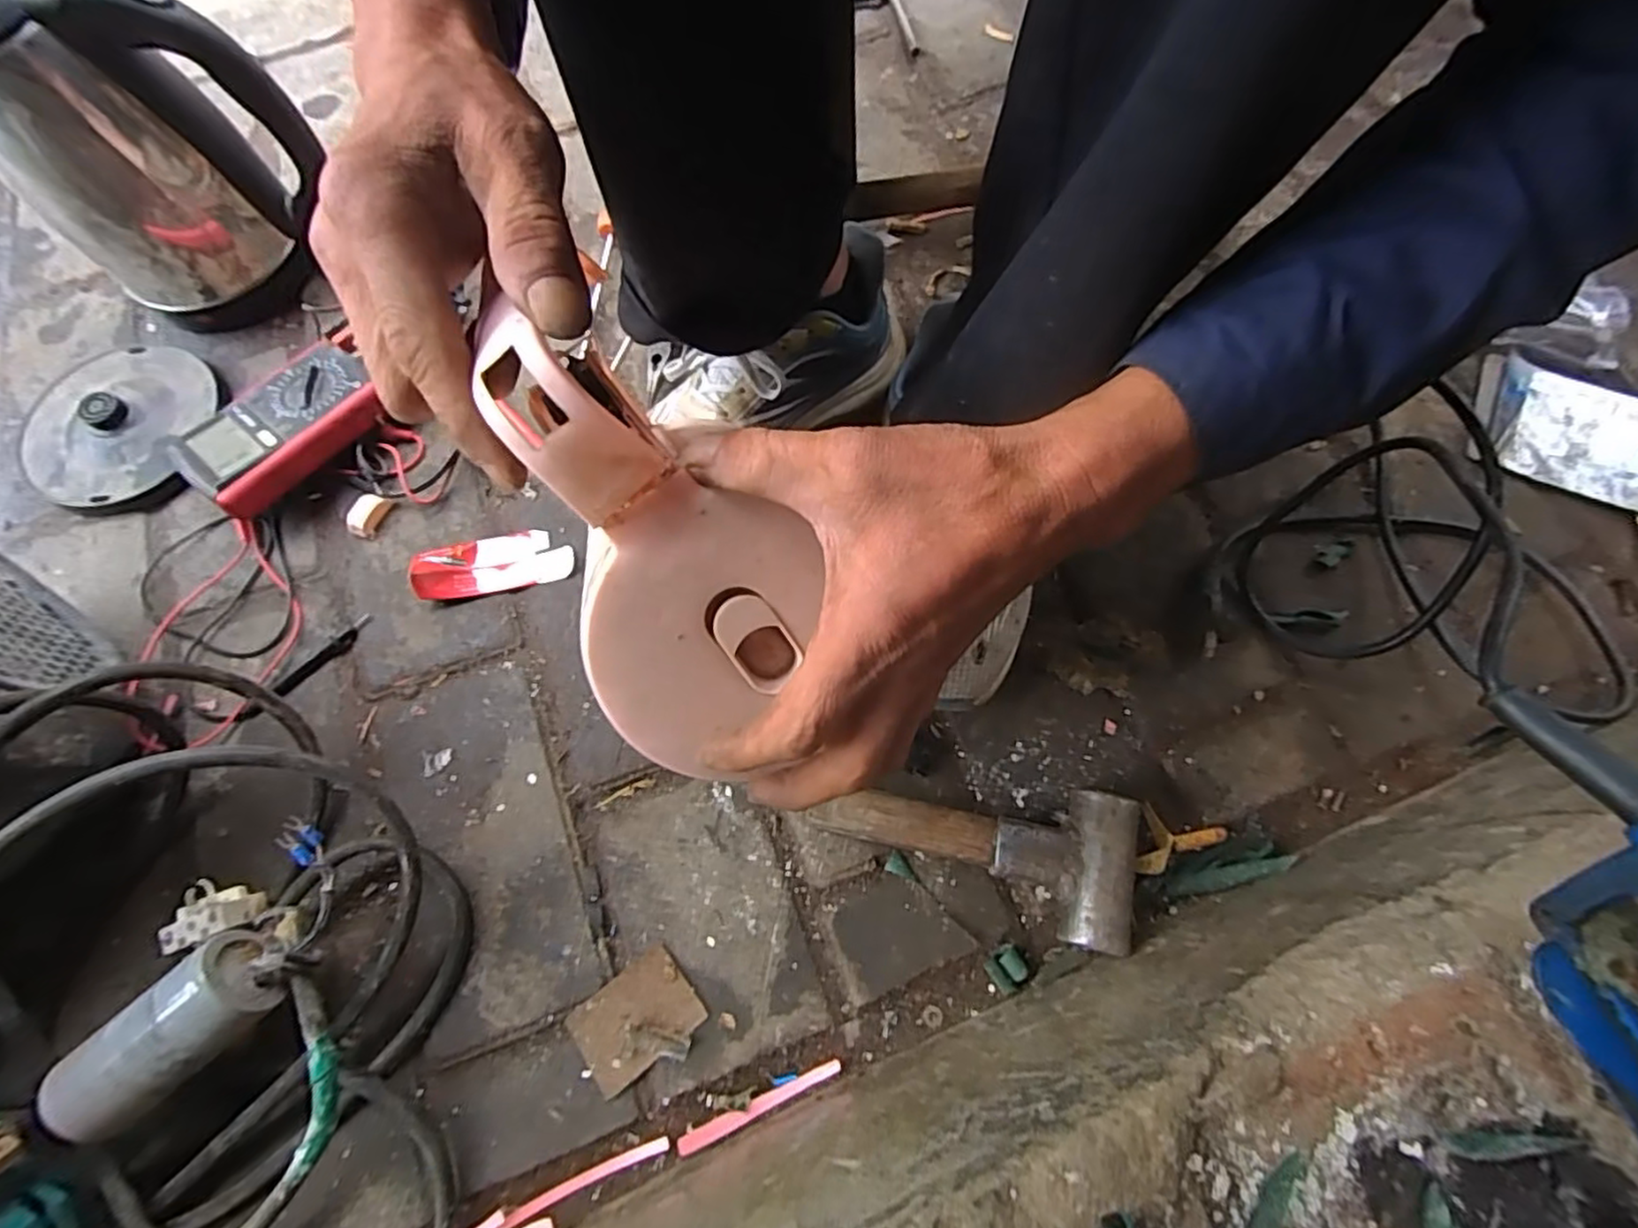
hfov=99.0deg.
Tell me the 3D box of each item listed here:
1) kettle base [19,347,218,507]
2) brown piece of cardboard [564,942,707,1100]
[{"bbox_3d":[-0.551,-0.152,0.548,0.136,0.036,0.141,0,70,1],"label":"kettle base"},{"bbox_3d":[-0.111,0.244,0.422,0.072,0.004,0.051,-35,73,-11],"label":"brown piece of cardboard"}]

